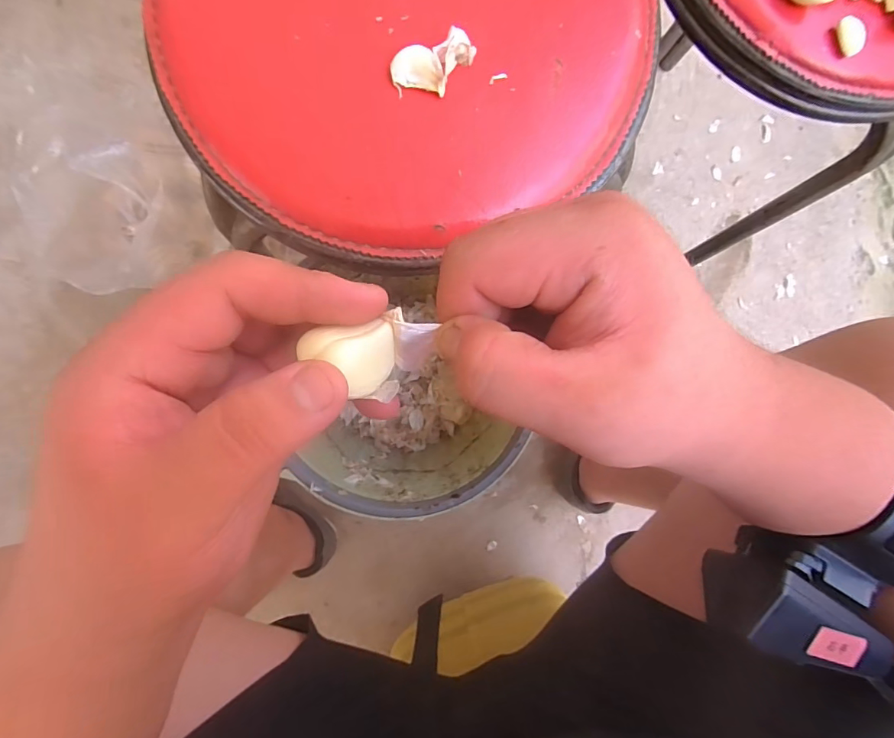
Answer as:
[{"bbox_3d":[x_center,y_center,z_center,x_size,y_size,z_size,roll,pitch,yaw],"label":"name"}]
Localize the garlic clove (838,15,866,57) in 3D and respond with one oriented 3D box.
[{"bbox_3d":[0.241,-0.198,0.272,0.008,0.009,0.022,-20,95,-3],"label":"garlic clove"}]

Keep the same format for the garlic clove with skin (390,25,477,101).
[{"bbox_3d":[-0.006,-0.163,0.246,0.046,0.015,0.023,-18,93,-4],"label":"garlic clove with skin"}]

